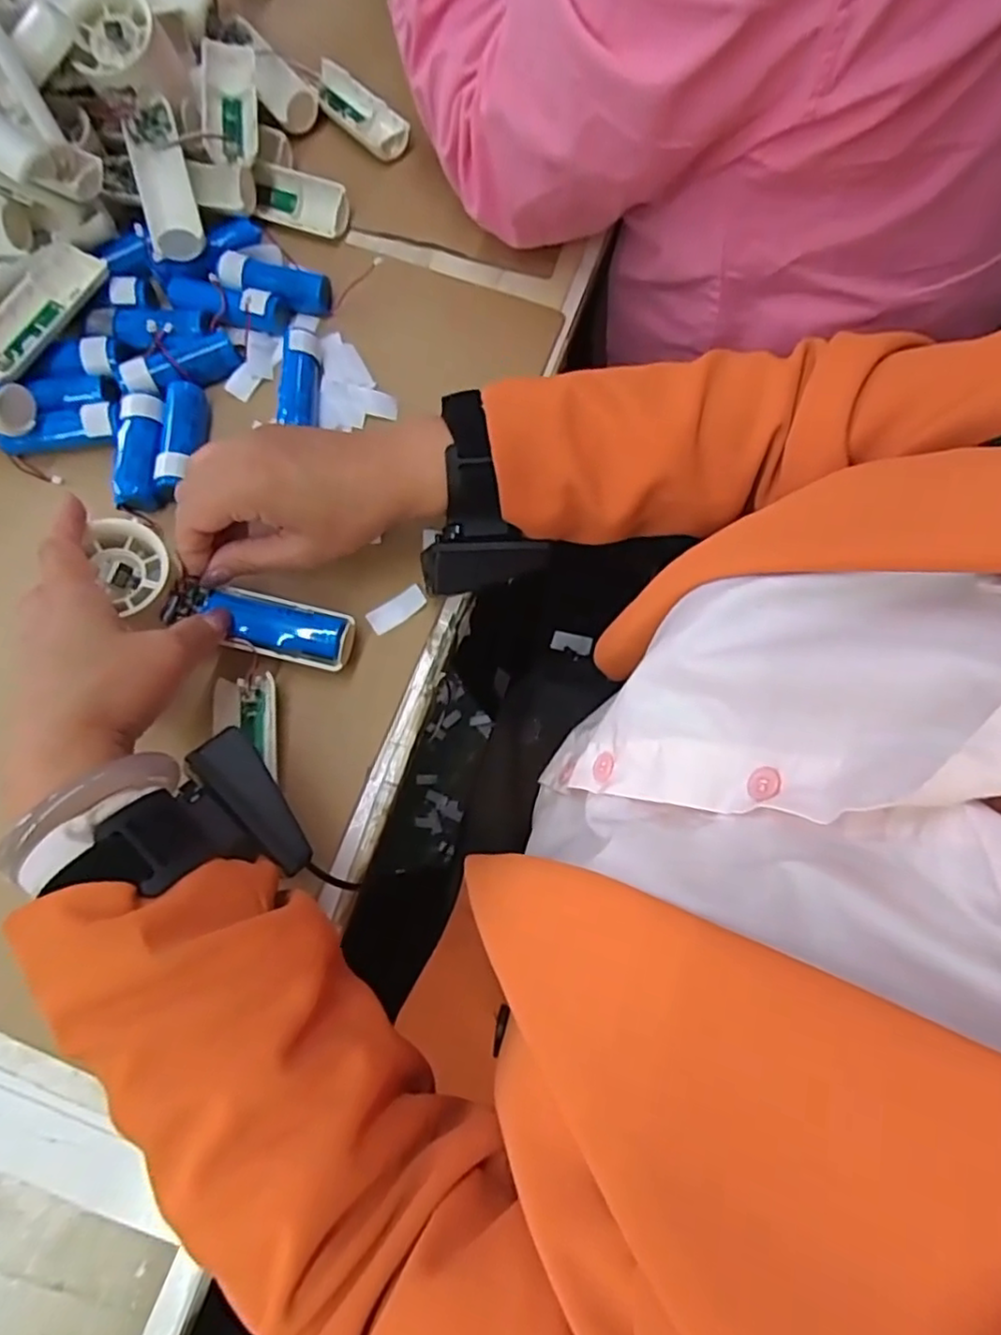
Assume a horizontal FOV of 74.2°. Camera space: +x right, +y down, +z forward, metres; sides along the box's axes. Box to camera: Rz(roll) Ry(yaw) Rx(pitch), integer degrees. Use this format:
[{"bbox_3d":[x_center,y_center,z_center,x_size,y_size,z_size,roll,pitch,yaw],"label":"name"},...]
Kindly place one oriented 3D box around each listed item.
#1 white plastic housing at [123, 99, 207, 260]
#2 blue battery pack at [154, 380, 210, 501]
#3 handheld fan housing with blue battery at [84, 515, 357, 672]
[{"bbox_3d":[-0.212,-0.304,0.419,0.033,0.037,0.091,-16,75,-4],"label":"white plastic housing"},{"bbox_3d":[-0.195,-0.138,0.400,0.019,0.021,0.076,-1,72,-1],"label":"blue battery pack"},{"bbox_3d":[-0.150,-0.034,0.358,0.142,0.024,0.042,23,76,-10],"label":"handheld fan housing with blue battery"}]

